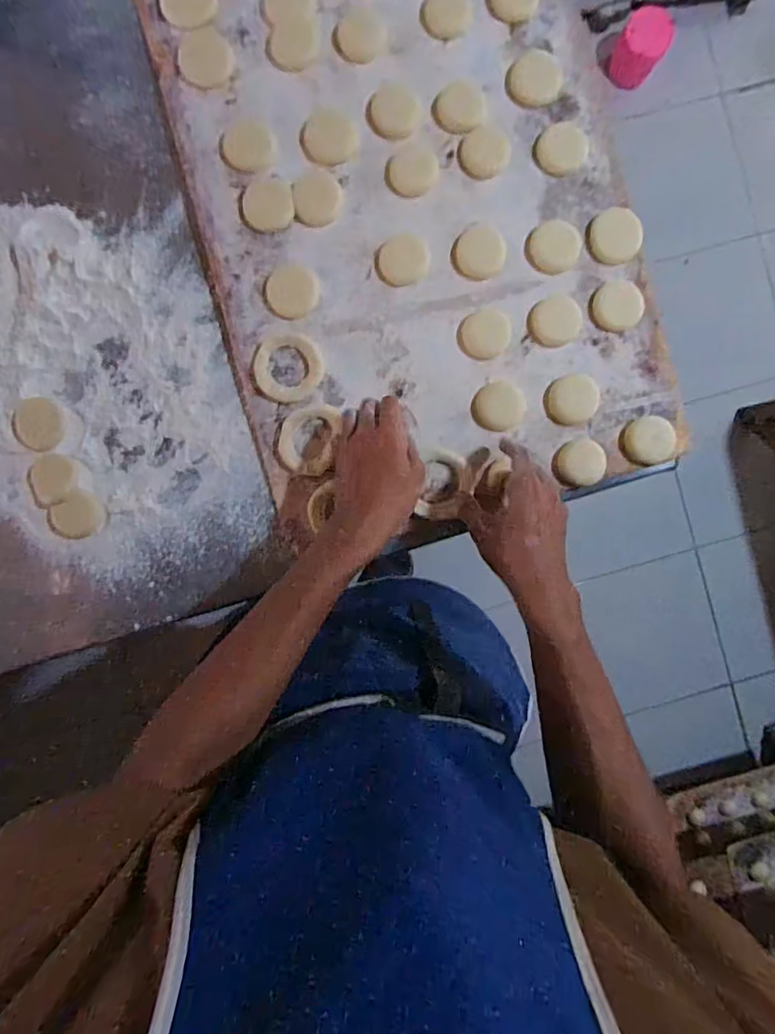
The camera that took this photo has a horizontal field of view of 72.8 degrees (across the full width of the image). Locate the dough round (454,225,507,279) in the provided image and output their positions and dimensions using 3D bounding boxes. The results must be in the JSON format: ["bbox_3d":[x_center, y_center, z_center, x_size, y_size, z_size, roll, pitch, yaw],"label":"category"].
[{"bbox_3d":[0.091,-0.258,0.511,0.046,0.006,0.052,9,91,-3],"label":"dough round"}]

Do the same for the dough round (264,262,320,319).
[{"bbox_3d":[-0.091,-0.218,0.507,0.050,0.004,0.051,0,91,-3],"label":"dough round"}]

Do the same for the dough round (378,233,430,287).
[{"bbox_3d":[0.015,-0.249,0.509,0.047,0.004,0.051,0,91,-3],"label":"dough round"}]

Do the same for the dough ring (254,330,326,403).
[{"bbox_3d":[-0.096,-0.145,0.508,0.065,0.007,0.063,0,91,-3],"label":"dough ring"}]

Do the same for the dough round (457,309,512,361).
[{"bbox_3d":[0.094,-0.177,0.512,0.050,0.004,0.046,0,91,-3],"label":"dough round"}]

